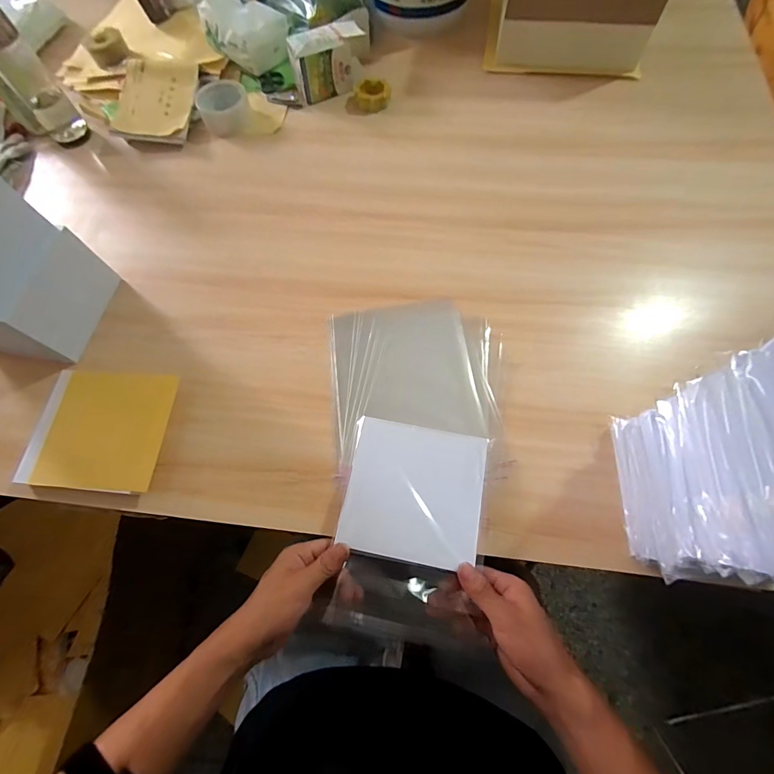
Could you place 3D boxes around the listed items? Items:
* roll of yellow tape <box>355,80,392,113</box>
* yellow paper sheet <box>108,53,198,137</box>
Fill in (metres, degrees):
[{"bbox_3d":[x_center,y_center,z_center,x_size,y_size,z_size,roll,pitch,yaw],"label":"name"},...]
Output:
[{"bbox_3d":[-0.027,-0.555,0.762,0.066,0.027,0.066,1,67,3],"label":"roll of yellow tape"},{"bbox_3d":[-0.436,-0.541,0.745,0.150,0.034,0.171,6,68,5],"label":"yellow paper sheet"}]

